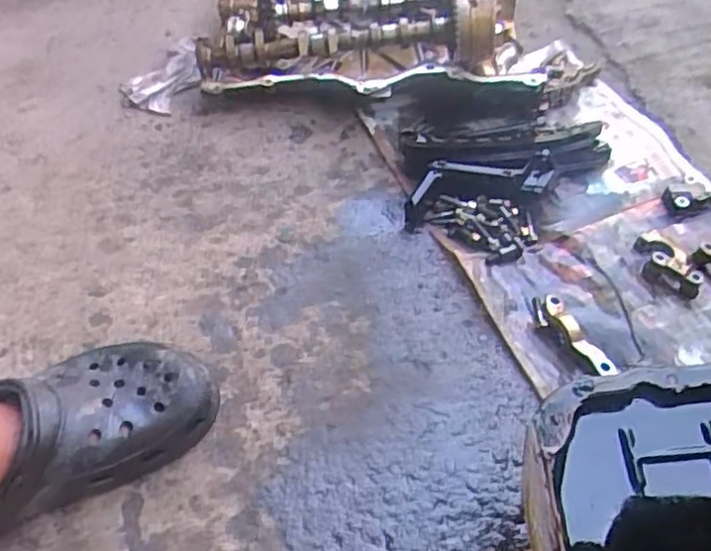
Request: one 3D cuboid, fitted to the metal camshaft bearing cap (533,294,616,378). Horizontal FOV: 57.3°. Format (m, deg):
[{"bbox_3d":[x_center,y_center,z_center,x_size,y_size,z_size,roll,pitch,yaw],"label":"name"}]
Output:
[{"bbox_3d":[0.200,0.055,0.603,0.032,0.015,0.099,-15,54,-14],"label":"metal camshaft bearing cap"}]

